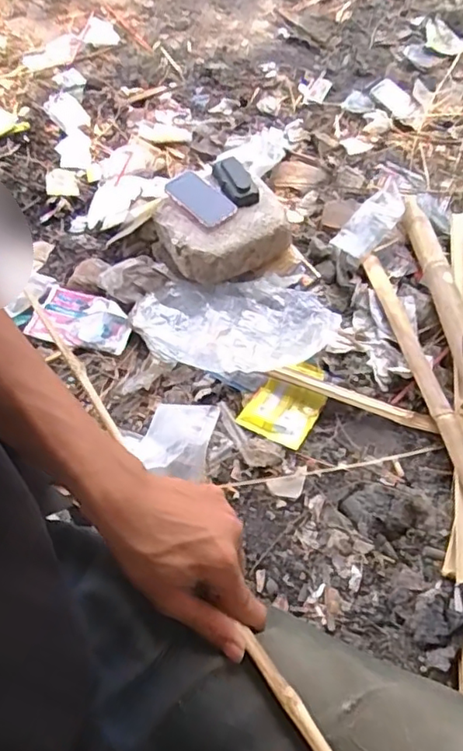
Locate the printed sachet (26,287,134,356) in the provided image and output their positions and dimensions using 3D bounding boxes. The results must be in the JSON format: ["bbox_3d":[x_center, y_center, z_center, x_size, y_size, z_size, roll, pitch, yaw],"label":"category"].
[{"bbox_3d":[-0.249,-0.091,0.995,0.176,0.009,0.100,15,69,16],"label":"printed sachet"}]

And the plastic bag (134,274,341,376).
[{"bbox_3d":[0.007,-0.082,0.970,0.319,0.034,0.196,-5,58,-4],"label":"plastic bag"}]

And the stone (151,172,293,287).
[{"bbox_3d":[-0.013,-0.247,1.034,0.212,0.078,0.159,-18,60,-12],"label":"stone"}]

